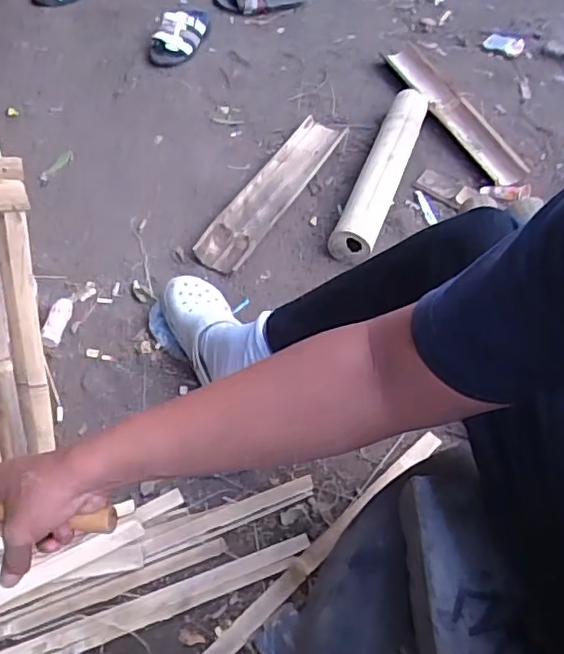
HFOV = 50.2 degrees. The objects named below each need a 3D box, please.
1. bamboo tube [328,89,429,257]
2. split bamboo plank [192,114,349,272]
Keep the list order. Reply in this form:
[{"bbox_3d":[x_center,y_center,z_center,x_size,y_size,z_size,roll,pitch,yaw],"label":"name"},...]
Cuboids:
[{"bbox_3d":[0.224,-0.349,1.327,0.092,0.079,0.515,15,54,13],"label":"bamboo tube"},{"bbox_3d":[-0.012,-0.309,1.303,0.103,0.040,0.514,23,56,18],"label":"split bamboo plank"}]

